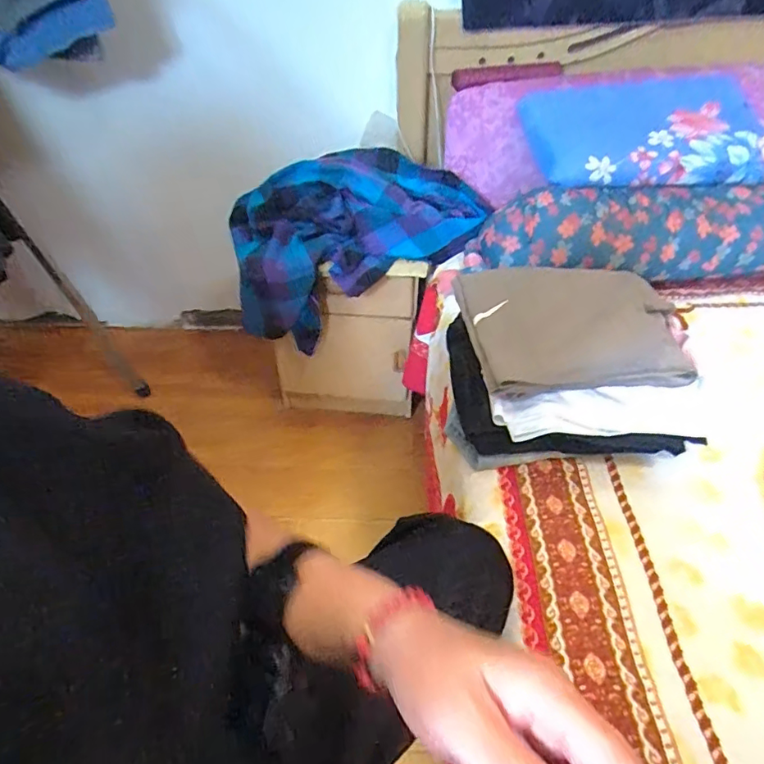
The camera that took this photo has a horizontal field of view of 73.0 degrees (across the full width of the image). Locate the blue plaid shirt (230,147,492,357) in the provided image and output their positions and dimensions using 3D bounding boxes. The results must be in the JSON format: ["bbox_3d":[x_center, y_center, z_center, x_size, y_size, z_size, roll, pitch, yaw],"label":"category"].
[{"bbox_3d":[-0.058,-0.288,1.186,0.545,0.377,0.226,-3,42,-2],"label":"blue plaid shirt"}]

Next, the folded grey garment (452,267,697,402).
[{"bbox_3d":[0.269,-0.091,0.761,0.281,0.070,0.226,-6,42,-5],"label":"folded grey garment"}]

